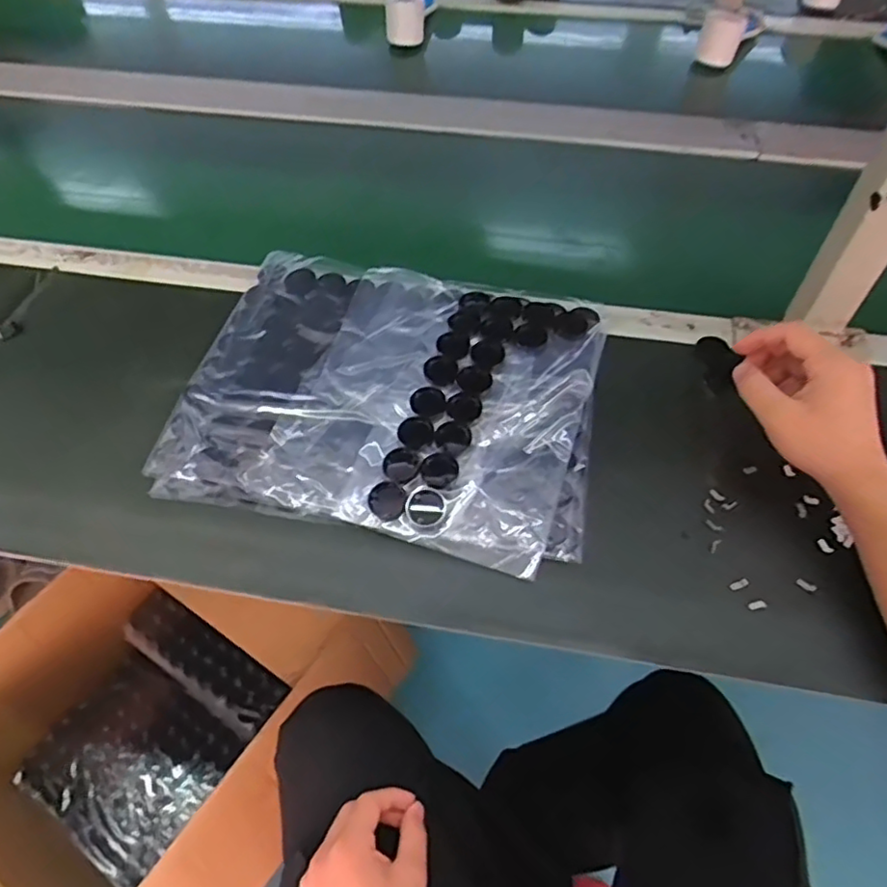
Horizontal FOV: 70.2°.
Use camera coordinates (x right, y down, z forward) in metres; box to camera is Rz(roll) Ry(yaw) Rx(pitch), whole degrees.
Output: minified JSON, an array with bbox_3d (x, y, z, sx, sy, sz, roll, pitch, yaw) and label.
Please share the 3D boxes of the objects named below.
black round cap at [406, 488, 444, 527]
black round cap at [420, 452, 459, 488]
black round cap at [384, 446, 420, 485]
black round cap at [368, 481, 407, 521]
[{"bbox_3d":[-0.014,0.051,0.493,0.031,0.016,0.026,-8,56,-4],"label":"black round cap"},{"bbox_3d":[-0.004,0.019,0.505,0.028,0.010,0.029,0,54,0],"label":"black round cap"},{"bbox_3d":[-0.034,0.017,0.507,0.027,0.006,0.031,2,56,3],"label":"black round cap"},{"bbox_3d":[-0.045,0.045,0.497,0.028,0.004,0.029,0,78,1],"label":"black round cap"}]

